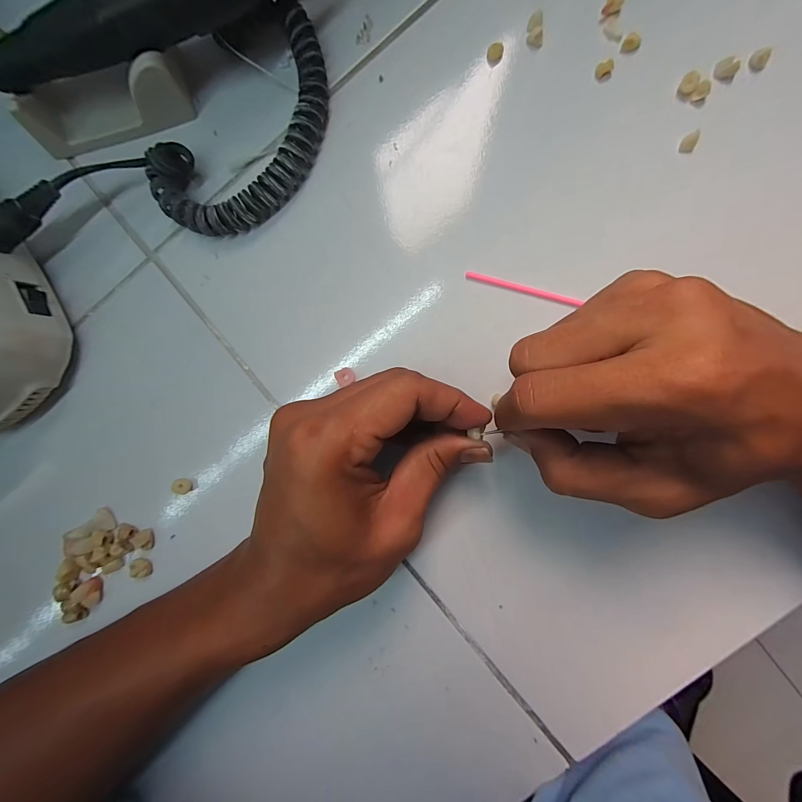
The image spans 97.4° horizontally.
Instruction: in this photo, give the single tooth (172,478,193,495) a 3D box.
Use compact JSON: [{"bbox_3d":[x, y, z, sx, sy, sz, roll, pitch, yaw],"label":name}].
[{"bbox_3d":[-0.132,0.052,0.212,0.006,0.011,0.010,-21,92,2],"label":"single tooth"}]

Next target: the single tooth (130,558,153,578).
[{"bbox_3d":[-0.159,0.102,0.215,0.007,0.009,0.012,-31,91,3],"label":"single tooth"}]

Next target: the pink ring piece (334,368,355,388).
[{"bbox_3d":[-0.033,-0.014,0.210,0.011,0.004,0.010,-25,92,2],"label":"pink ring piece"}]

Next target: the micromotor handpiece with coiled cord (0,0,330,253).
[{"bbox_3d":[-0.132,-0.154,0.183,0.185,0.051,0.126,-6,92,2],"label":"micromotor handpiece with coiled cord"}]

